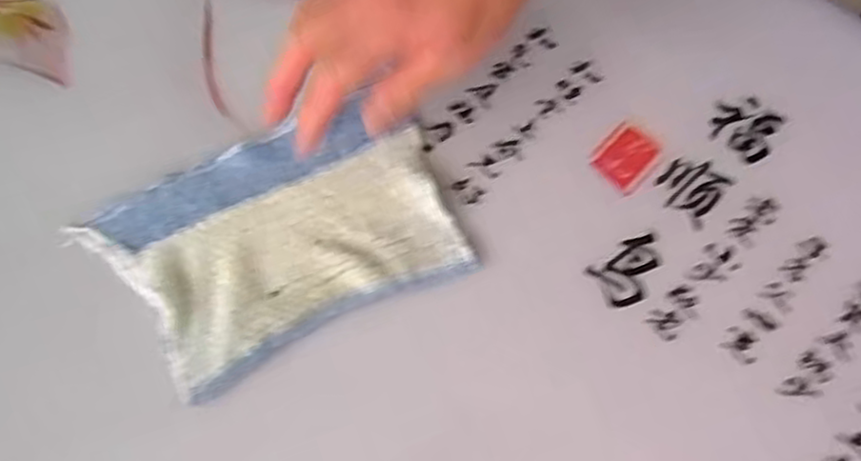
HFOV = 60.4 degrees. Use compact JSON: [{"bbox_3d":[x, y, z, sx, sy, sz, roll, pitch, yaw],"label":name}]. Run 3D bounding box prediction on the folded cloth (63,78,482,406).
[{"bbox_3d":[-0.082,0.001,0.411,0.182,0.012,0.123,-26,70,-12],"label":"folded cloth"}]

